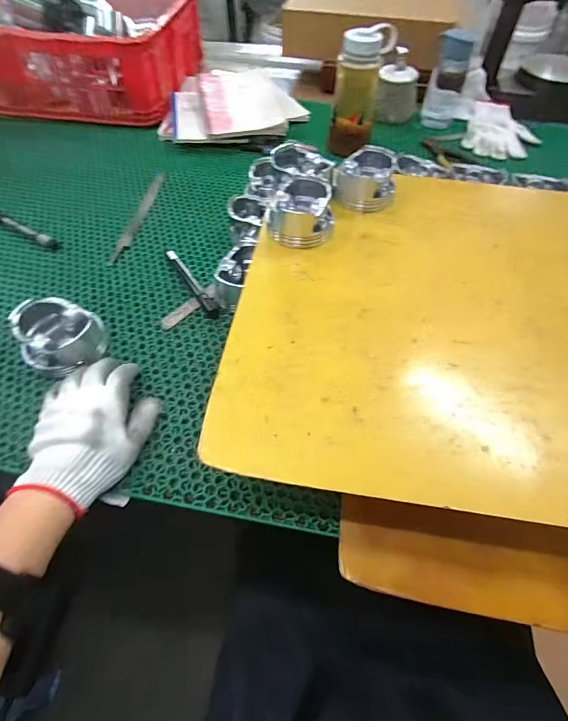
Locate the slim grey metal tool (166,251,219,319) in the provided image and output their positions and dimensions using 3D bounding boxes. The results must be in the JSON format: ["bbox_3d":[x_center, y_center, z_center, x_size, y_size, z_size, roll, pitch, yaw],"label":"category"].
[{"bbox_3d":[-0.121,-0.105,0.520,0.018,0.018,0.132,-26,59,-20],"label":"slim grey metal tool"}]

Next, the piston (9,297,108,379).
[{"bbox_3d":[-0.251,-0.027,0.439,0.082,0.052,0.071,0,53,-3],"label":"piston"}]

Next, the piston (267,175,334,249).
[{"bbox_3d":[0.022,-0.195,0.501,0.083,0.049,0.083,5,53,1],"label":"piston"}]

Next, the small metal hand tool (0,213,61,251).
[{"bbox_3d":[-0.383,-0.193,0.574,0.142,0.010,0.017,28,57,17],"label":"small metal hand tool"}]

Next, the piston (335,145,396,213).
[{"bbox_3d":[0.117,-0.259,0.544,0.082,0.052,0.083,13,54,7],"label":"piston"}]

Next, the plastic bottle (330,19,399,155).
[{"bbox_3d":[0.130,-0.466,0.680,0.082,0.171,0.068,9,53,4],"label":"plastic bottle"}]

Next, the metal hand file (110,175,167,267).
[{"bbox_3d":[-0.229,-0.231,0.621,0.021,0.004,0.231,5,54,3],"label":"metal hand file"}]

